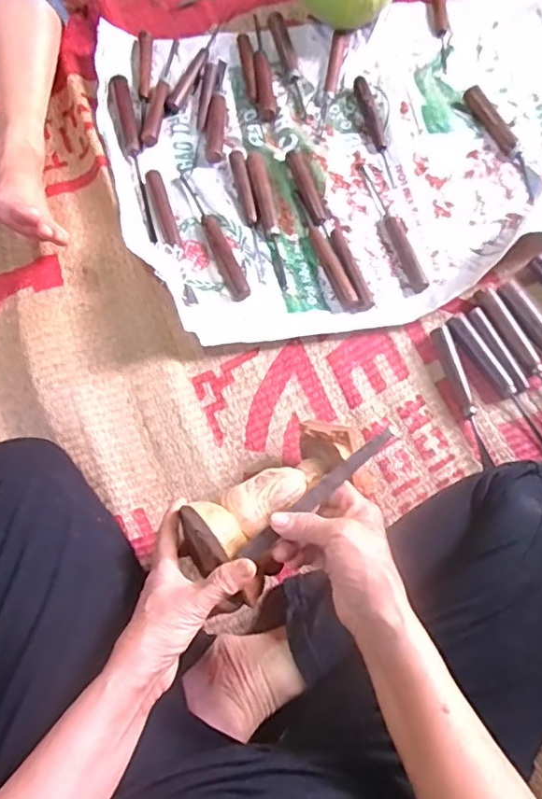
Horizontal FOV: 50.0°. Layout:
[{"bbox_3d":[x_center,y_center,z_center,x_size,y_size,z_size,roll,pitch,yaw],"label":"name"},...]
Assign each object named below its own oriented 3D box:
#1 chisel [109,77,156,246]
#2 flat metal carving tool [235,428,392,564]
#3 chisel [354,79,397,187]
[{"bbox_3d":[-0.175,-0.311,0.747,0.024,0.019,0.255,-14,73,-2],"label":"chisel"},{"bbox_3d":[0.039,0.075,0.472,0.155,0.008,0.014,-40,75,-10],"label":"flat metal carving tool"},{"bbox_3d":[0.138,-0.353,0.762,0.019,0.014,0.170,-14,73,-2],"label":"chisel"}]

